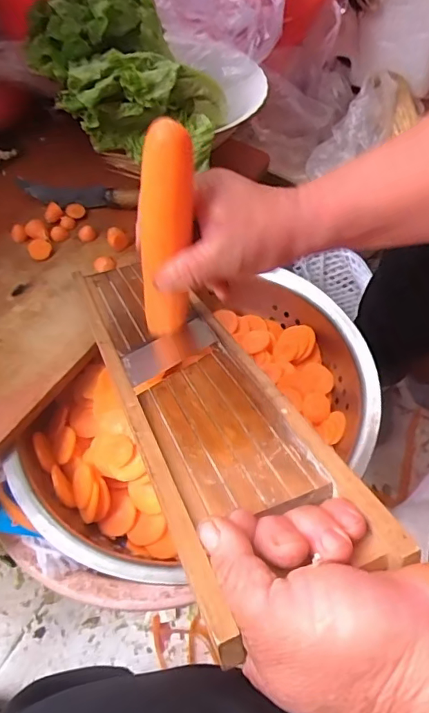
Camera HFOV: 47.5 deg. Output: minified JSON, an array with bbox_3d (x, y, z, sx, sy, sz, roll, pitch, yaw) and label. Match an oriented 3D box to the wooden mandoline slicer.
[{"bbox_3d":[-0.029,0.010,0.356,0.096,0.019,0.388,-20,37,-15],"label":"wooden mandoline slicer"}]

